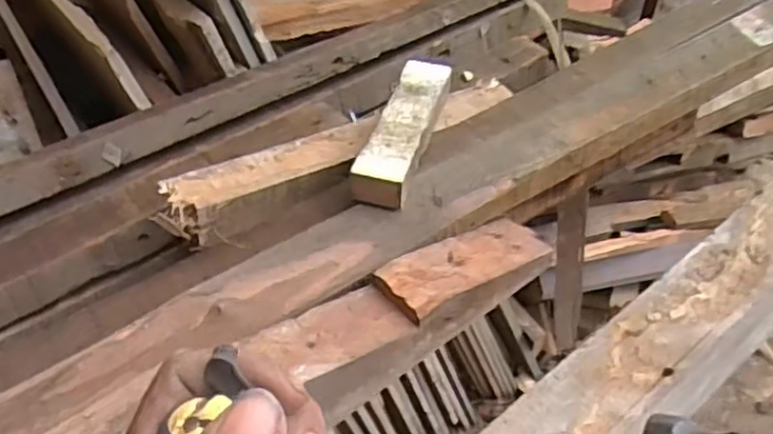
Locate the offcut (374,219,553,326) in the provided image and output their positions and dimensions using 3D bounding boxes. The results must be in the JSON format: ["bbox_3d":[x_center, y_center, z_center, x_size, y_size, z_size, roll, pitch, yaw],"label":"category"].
[{"bbox_3d":[0.071,0.042,0.614,0.167,0.023,0.060,-18,44,-36],"label":"offcut"}]

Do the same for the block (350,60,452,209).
[{"bbox_3d":[0.019,-0.086,0.670,0.049,0.028,0.198,10,45,12],"label":"block"}]

